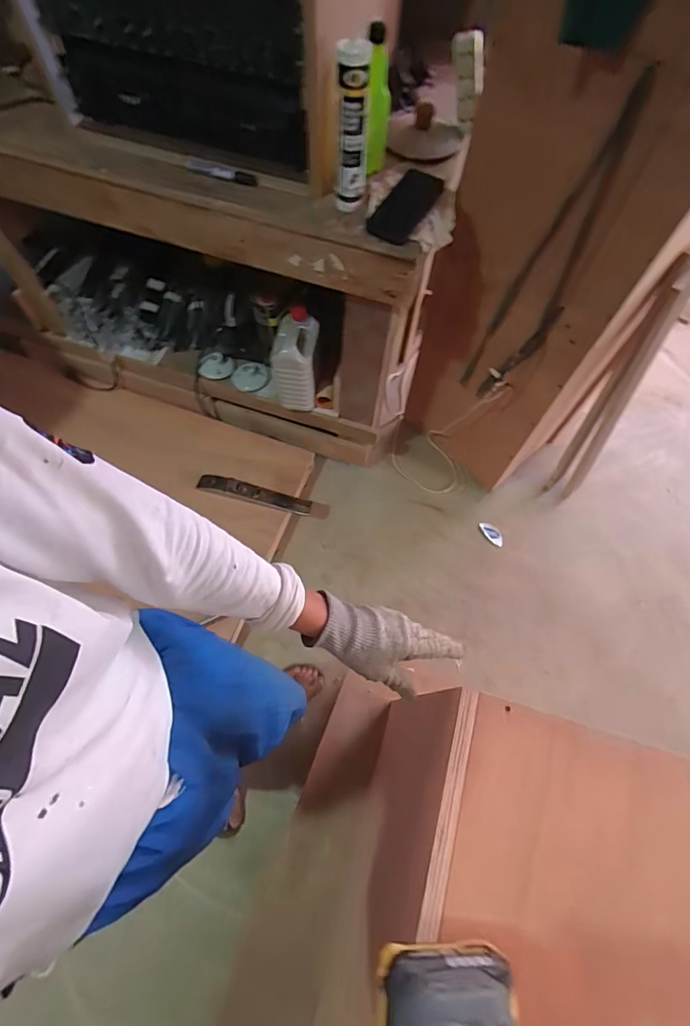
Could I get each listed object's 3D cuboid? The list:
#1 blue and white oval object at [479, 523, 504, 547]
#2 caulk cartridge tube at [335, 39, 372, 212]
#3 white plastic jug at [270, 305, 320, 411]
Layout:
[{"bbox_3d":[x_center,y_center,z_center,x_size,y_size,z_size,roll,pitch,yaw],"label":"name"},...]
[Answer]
[{"bbox_3d":[0.478,0.067,1.457,0.044,0.019,0.094,-42,72,-16],"label":"blue and white oval object"},{"bbox_3d":[0.011,-0.605,0.718,0.049,0.213,0.055,5,65,0],"label":"caulk cartridge tube"},{"bbox_3d":[-0.140,-0.422,1.250,0.130,0.228,0.158,0,65,-2],"label":"white plastic jug"}]

